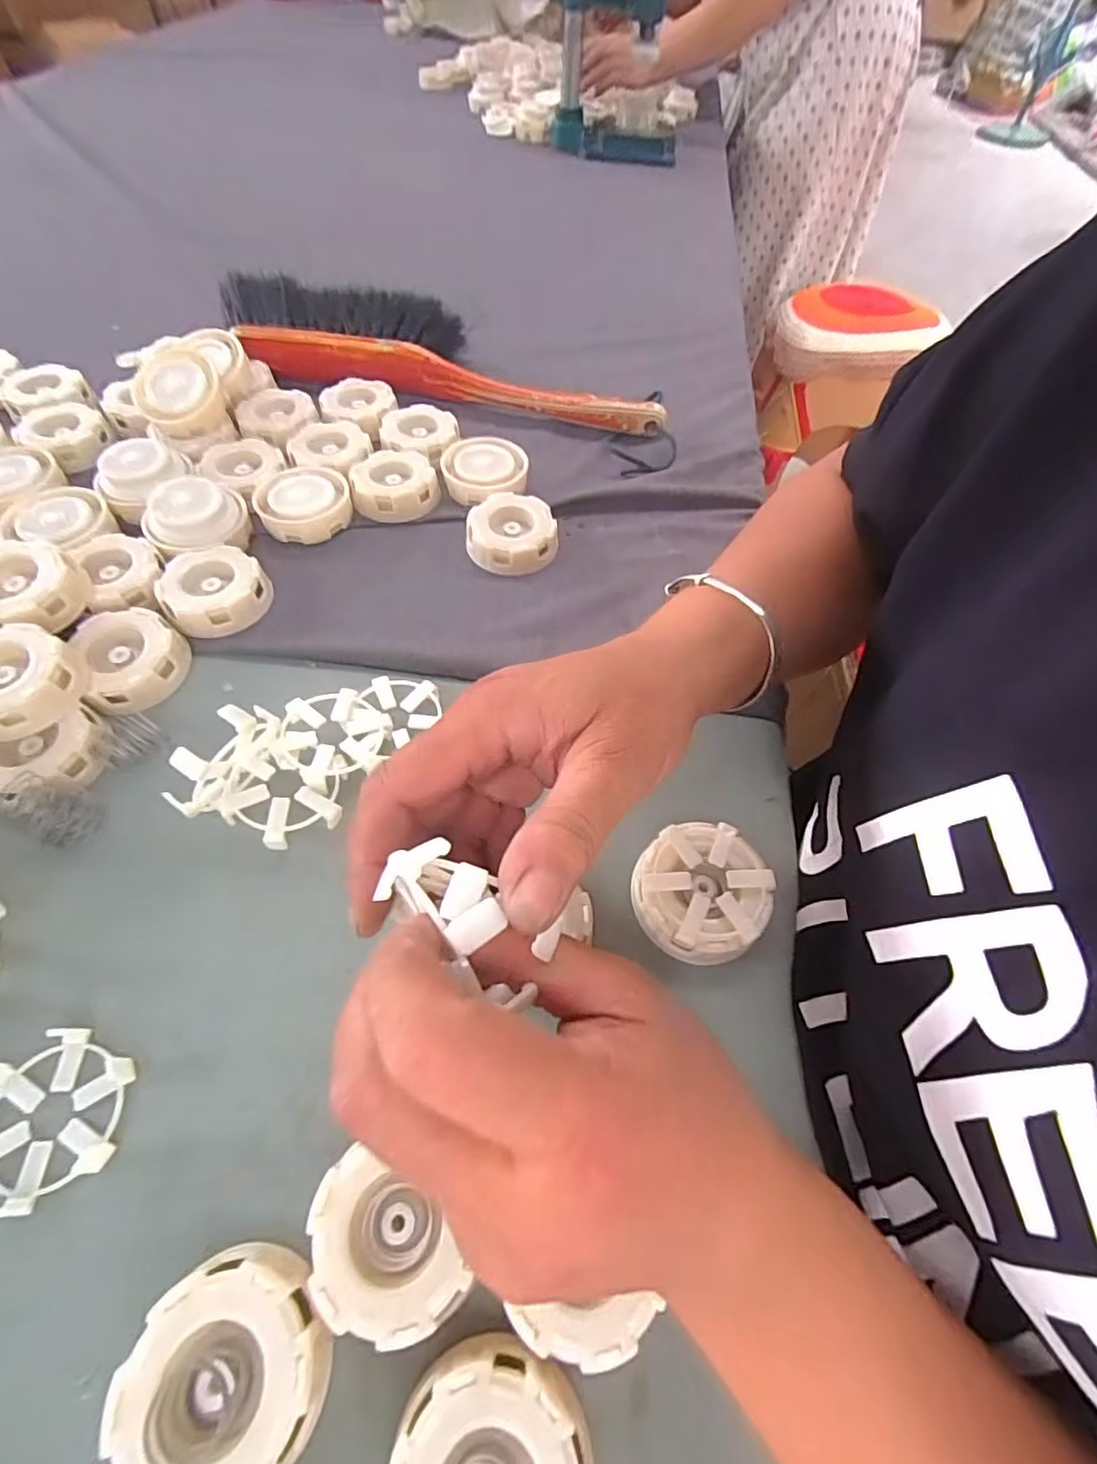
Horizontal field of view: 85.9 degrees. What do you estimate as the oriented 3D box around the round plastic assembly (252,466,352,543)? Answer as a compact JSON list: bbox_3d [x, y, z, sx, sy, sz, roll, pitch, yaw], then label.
[{"bbox_3d":[-0.172,-0.160,0.419,0.061,0.025,0.058,-12,59,-11],"label":"round plastic assembly"}]

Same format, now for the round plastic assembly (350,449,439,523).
[{"bbox_3d":[-0.113,-0.181,0.435,0.059,0.022,0.060,-8,59,-9],"label":"round plastic assembly"}]

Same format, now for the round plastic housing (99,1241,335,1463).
[{"bbox_3d":[-0.104,0.205,0.189,0.058,0.023,0.059,2,58,-3],"label":"round plastic housing"}]

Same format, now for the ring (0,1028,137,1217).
[{"bbox_3d":[-0.195,0.147,0.227,0.054,0.012,0.059,2,58,-3],"label":"ring"}]

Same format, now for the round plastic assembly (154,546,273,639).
[{"bbox_3d":[-0.208,-0.089,0.370,0.059,0.022,0.056,2,58,-3],"label":"round plastic assembly"}]

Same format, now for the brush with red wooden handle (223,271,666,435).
[{"bbox_3d":[-0.085,-0.328,0.510,0.376,0.056,0.098,7,57,1],"label":"brush with red wooden handle"}]

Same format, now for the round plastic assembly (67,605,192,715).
[{"bbox_3d":[-0.239,-0.043,0.341,0.052,0.025,0.057,2,58,-3],"label":"round plastic assembly"}]

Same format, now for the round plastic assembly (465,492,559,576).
[{"bbox_3d":[-0.027,-0.140,0.416,0.061,0.022,0.058,2,58,-3],"label":"round plastic assembly"}]

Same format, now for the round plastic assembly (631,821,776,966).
[{"bbox_3d":[0.072,0.076,0.281,0.060,0.023,0.059,2,58,-3],"label":"round plastic assembly"}]

